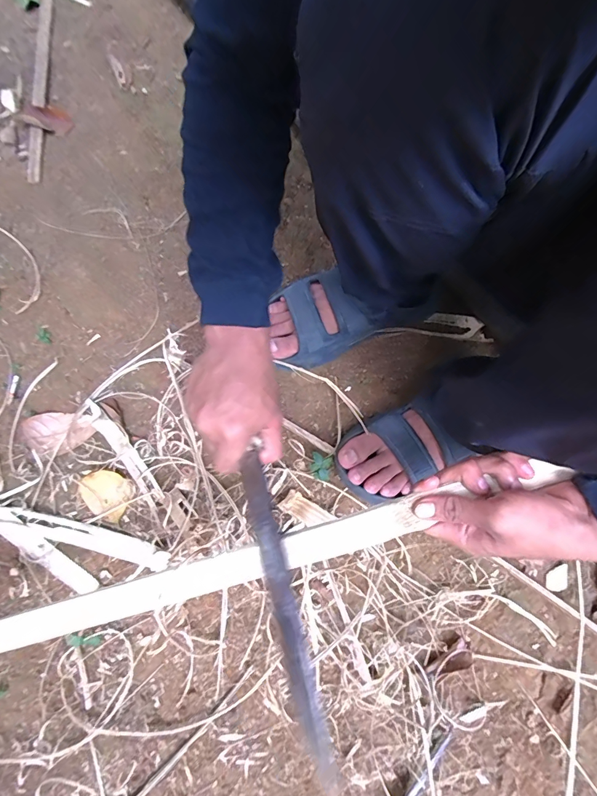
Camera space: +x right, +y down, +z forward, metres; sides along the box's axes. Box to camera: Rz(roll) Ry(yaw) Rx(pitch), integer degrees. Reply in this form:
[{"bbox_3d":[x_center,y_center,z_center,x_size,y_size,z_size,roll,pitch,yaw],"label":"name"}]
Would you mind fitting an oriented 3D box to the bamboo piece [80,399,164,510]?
[{"bbox_3d":[-0.227,0.069,0.521,0.029,0.015,0.163,-41,80,-10],"label":"bamboo piece"}]

